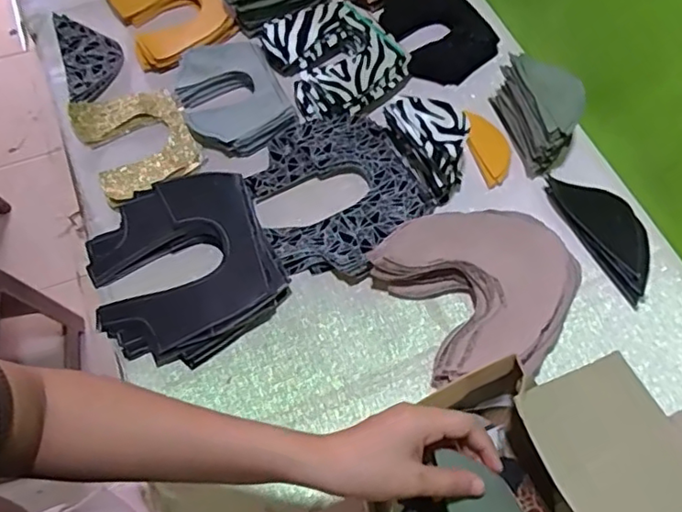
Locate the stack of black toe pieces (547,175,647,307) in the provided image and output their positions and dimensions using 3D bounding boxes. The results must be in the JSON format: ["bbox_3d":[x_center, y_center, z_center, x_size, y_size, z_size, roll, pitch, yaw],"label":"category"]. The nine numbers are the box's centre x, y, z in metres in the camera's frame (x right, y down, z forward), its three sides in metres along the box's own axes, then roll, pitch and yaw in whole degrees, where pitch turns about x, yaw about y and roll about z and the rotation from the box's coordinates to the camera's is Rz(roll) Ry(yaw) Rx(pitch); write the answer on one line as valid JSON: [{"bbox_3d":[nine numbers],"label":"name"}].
[{"bbox_3d":[0.299,-0.029,0.665,0.066,0.021,0.162,-23,66,-13],"label":"stack of black toe pieces"}]

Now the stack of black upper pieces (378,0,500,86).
[{"bbox_3d":[0.130,-0.312,0.811,0.126,0.053,0.166,-19,65,-11],"label":"stack of black upper pieces"}]

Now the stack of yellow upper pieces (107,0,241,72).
[{"bbox_3d":[-0.226,-0.328,0.811,0.137,0.034,0.158,-26,66,-14],"label":"stack of yellow upper pieces"}]

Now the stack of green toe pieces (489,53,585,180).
[{"bbox_3d":[0.238,-0.173,0.709,0.061,0.086,0.129,-12,64,-8],"label":"stack of green toe pieces"}]

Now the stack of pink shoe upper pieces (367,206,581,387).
[{"bbox_3d":[0.152,0.029,0.619,0.198,0.047,0.187,-25,66,-14],"label":"stack of pink shoe upper pieces"}]

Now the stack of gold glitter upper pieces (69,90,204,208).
[{"bbox_3d":[-0.246,-0.140,0.724,0.121,0.020,0.159,-26,66,-15],"label":"stack of gold glitter upper pieces"}]

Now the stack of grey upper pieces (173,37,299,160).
[{"bbox_3d":[-0.138,-0.203,0.735,0.116,0.020,0.173,-23,66,-13],"label":"stack of grey upper pieces"}]

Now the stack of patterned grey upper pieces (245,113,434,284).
[{"bbox_3d":[-0.005,-0.068,0.679,0.174,0.029,0.199,-22,65,-13],"label":"stack of patterned grey upper pieces"}]

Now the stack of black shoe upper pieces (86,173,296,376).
[{"bbox_3d":[-0.167,0.009,0.631,0.185,0.032,0.198,-22,65,-13],"label":"stack of black shoe upper pieces"}]

